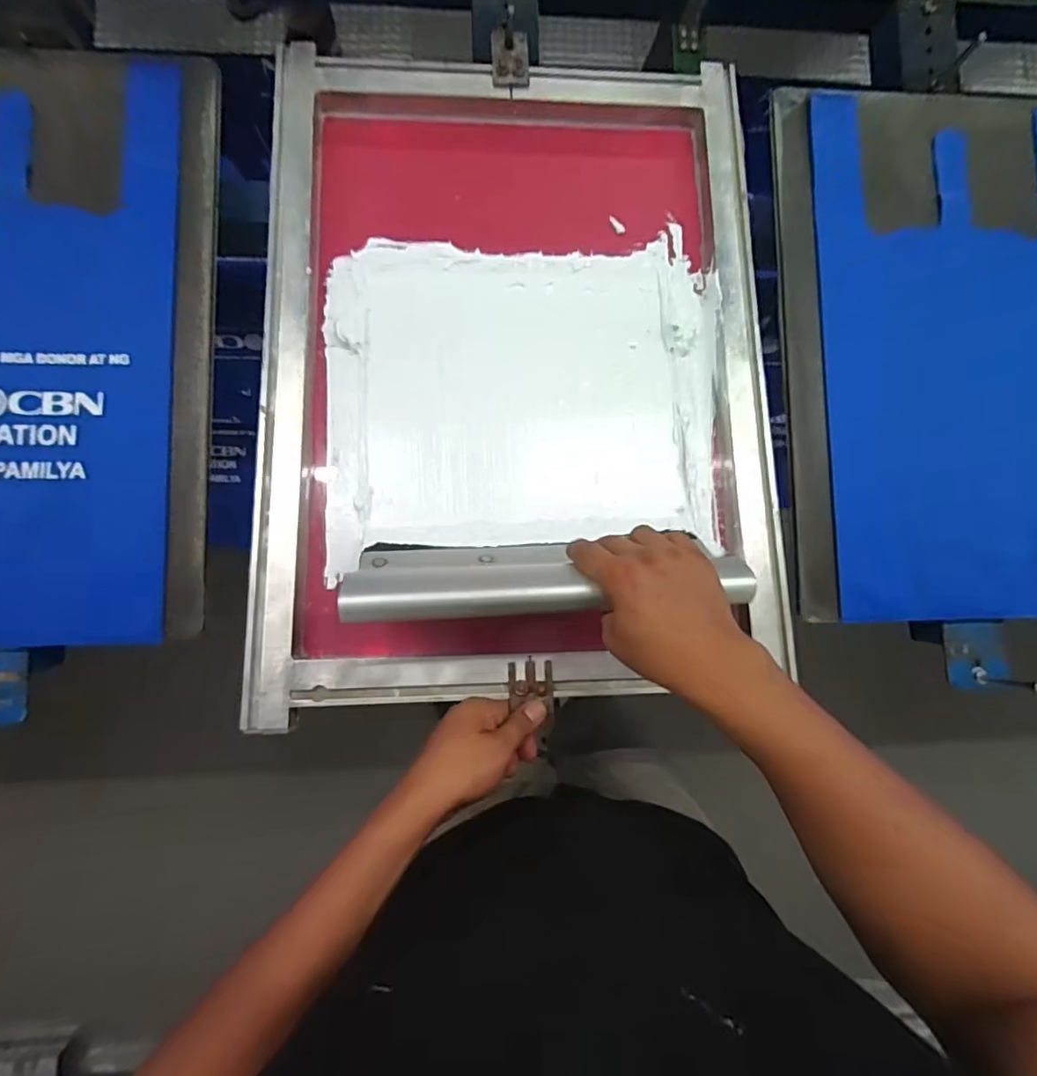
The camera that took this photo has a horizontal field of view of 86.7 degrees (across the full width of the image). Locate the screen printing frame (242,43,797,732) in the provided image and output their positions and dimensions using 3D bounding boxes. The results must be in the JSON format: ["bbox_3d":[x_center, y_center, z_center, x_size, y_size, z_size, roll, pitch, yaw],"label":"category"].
[{"bbox_3d":[0.006,-0.170,0.531,0.471,0.048,0.622,0,84,-5],"label":"screen printing frame"}]

